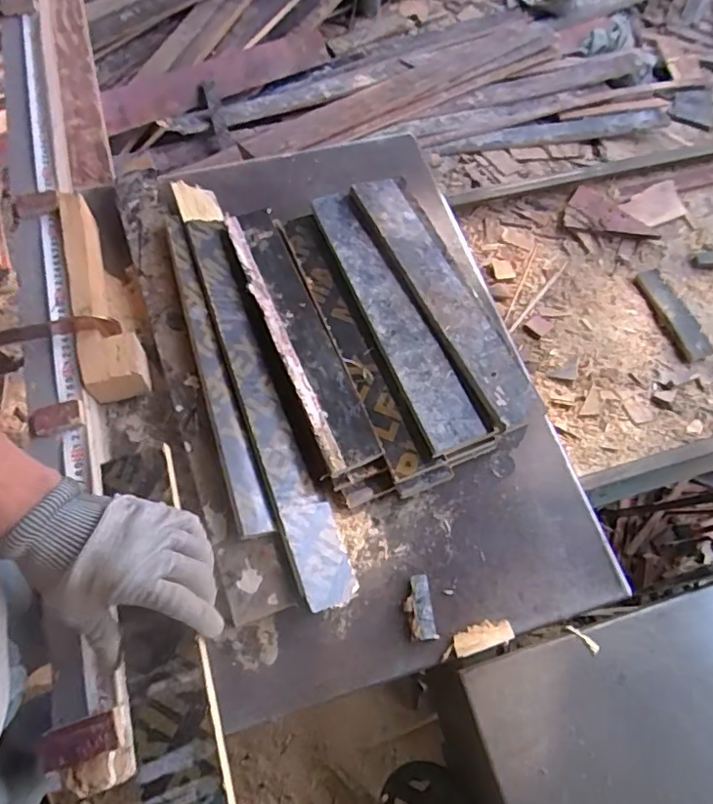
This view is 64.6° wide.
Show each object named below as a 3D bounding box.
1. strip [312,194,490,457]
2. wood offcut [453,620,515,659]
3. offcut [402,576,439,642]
[{"bbox_3d":[0.033,-0.104,0.672,0.066,0.013,0.362,-23,69,-15],"label":"strip"},{"bbox_3d":[0.128,0.239,0.573,0.061,0.012,0.025,-16,67,-12],"label":"wood offcut"},{"bbox_3d":[0.064,0.213,0.583,0.028,0.007,0.063,-7,66,-8],"label":"offcut"}]

